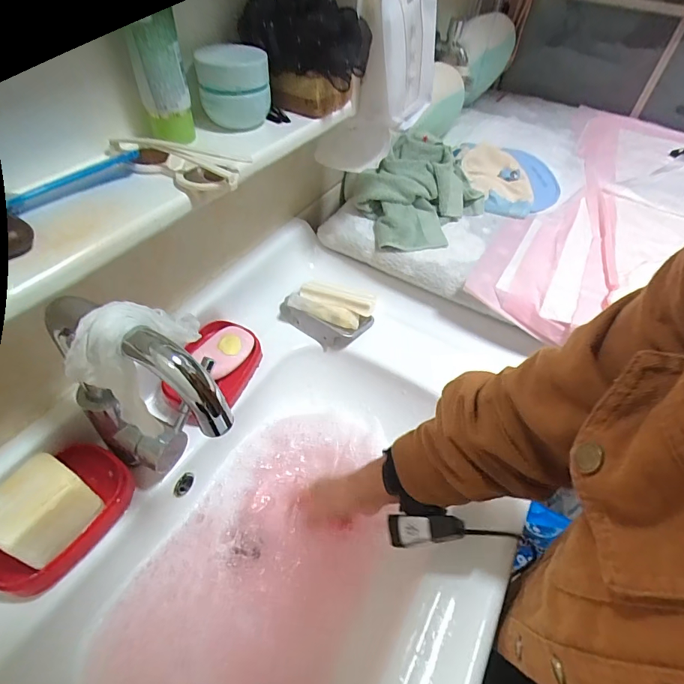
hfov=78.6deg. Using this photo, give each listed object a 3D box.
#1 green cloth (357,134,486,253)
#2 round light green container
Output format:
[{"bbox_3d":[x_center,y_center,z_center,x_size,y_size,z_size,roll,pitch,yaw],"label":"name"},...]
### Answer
[{"bbox_3d":[0.131,-0.239,0.676,0.205,0.053,0.197,-13,81,-13],"label":"green cloth"},{"bbox_3d":[-0.101,-0.242,0.399,0.063,0.055,0.065,-5,49,-9],"label":"round light green container"}]

